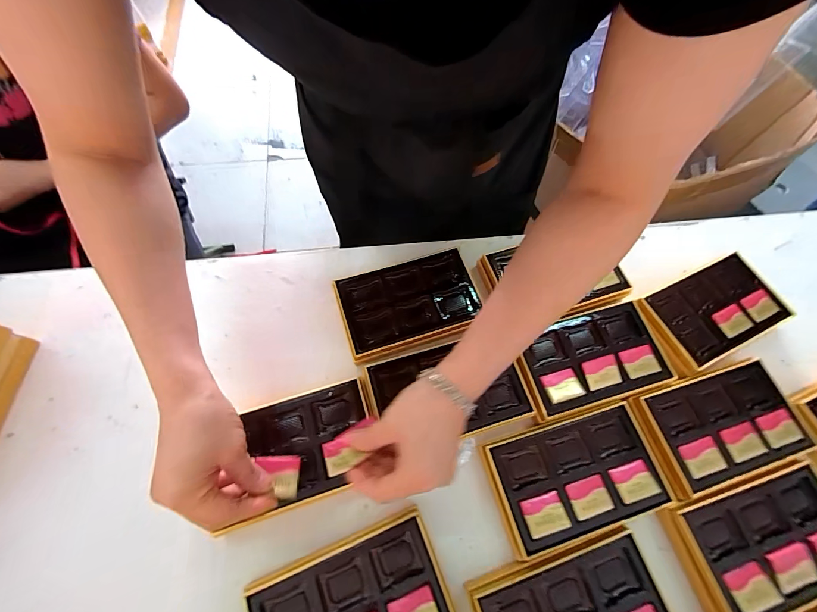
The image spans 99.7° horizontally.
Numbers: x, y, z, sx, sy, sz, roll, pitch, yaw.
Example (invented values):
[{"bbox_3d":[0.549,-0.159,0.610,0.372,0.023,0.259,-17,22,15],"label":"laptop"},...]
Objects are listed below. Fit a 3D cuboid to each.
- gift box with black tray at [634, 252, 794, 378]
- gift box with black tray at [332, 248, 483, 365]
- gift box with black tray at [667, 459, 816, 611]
[{"bbox_3d":[0.370,0.011,0.435,0.173,0.039,0.097,-22,70,-12],"label":"gift box with black tray"},{"bbox_3d":[0.000,0.000,0.421,0.159,0.036,0.108,-16,68,-9],"label":"gift box with black tray"},{"bbox_3d":[0.346,0.229,0.339,0.160,0.037,0.106,-13,68,-8],"label":"gift box with black tray"}]

